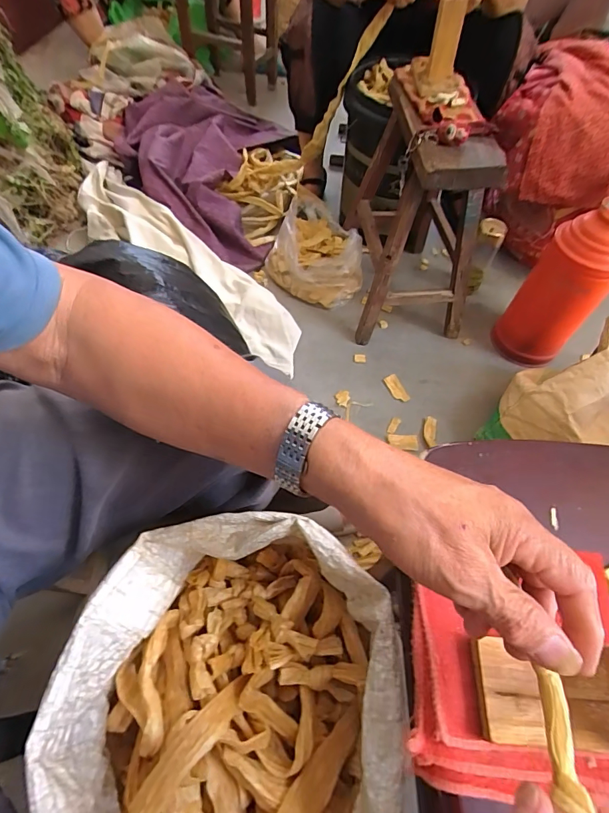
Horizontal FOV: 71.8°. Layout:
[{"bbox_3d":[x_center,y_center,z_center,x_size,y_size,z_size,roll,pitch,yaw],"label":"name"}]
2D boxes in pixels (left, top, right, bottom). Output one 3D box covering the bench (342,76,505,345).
[{"bbox_3d":[0.252,-0.436,0.956,0.231,0.413,0.374,-2,57,-5],"label":"bench"}]

